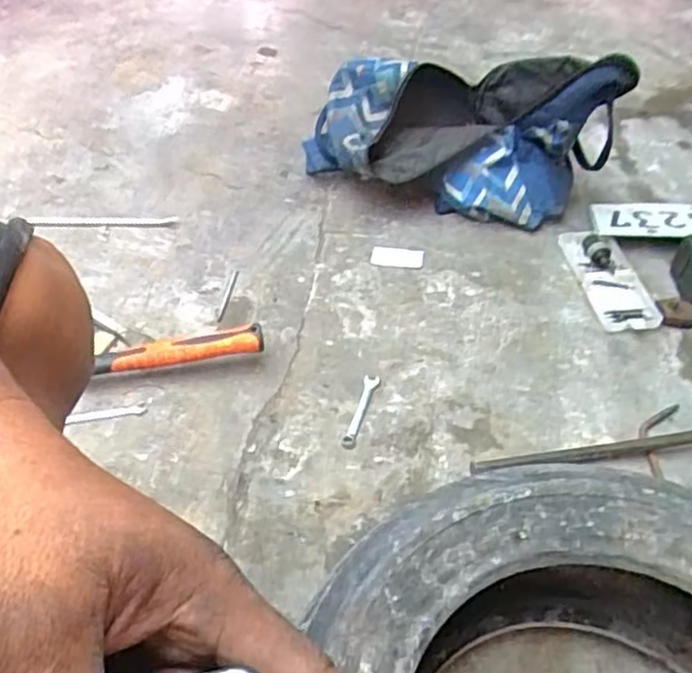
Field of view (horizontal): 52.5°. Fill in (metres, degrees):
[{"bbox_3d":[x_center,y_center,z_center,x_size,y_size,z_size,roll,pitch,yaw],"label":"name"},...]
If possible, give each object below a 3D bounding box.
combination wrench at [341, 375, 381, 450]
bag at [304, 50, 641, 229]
[{"bbox_3d":[0.020,0.096,0.924,0.021,0.006,0.123,13,43,10],"label":"combination wrench"},{"bbox_3d":[0.205,-0.385,1.268,0.522,0.235,0.250,12,43,9],"label":"bag"}]

